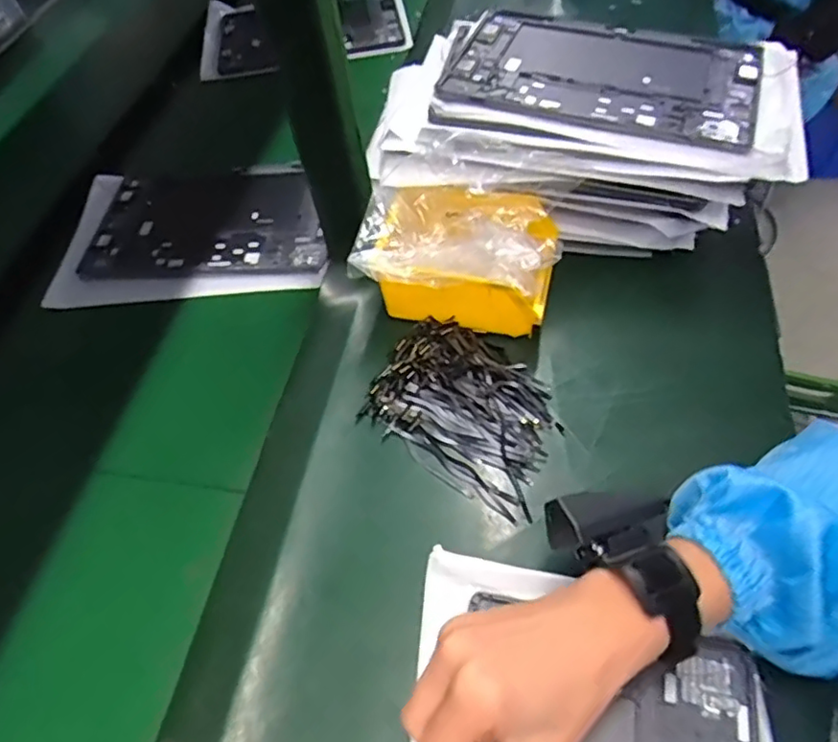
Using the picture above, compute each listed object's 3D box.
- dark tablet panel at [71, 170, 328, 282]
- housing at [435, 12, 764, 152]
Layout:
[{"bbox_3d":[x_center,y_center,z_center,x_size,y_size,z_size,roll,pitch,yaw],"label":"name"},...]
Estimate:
[{"bbox_3d":[-0.214,-0.154,0.641,0.240,0.011,0.156,-3,55,3],"label":"dark tablet panel"},{"bbox_3d":[0.158,-0.259,0.531,0.249,0.016,0.163,16,58,16],"label":"housing"}]

